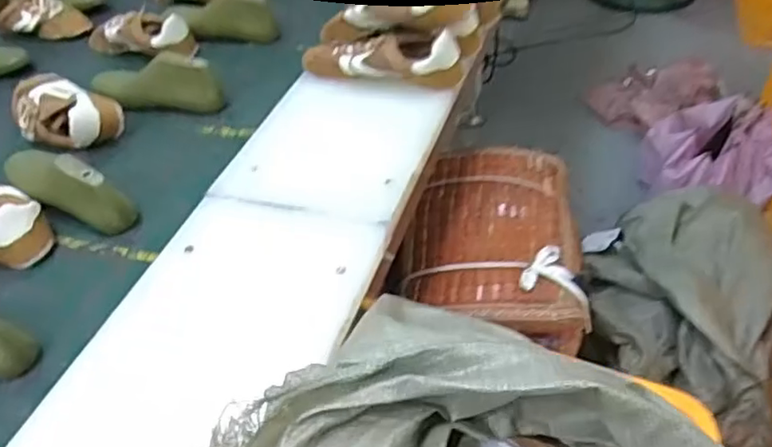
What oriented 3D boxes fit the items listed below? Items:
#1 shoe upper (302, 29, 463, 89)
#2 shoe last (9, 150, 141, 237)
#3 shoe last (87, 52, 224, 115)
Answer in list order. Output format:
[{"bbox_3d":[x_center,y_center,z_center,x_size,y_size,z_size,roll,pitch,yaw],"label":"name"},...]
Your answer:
[{"bbox_3d":[-0.013,-0.249,0.898,0.243,0.067,0.080,8,48,13],"label":"shoe upper"},{"bbox_3d":[-0.434,-0.046,0.820,0.205,0.084,0.059,17,51,20],"label":"shoe last"},{"bbox_3d":[-0.374,-0.218,0.990,0.218,0.084,0.074,-1,47,5],"label":"shoe last"}]

